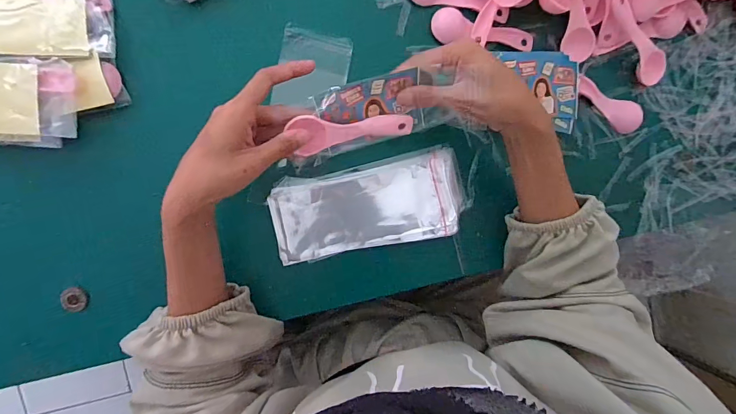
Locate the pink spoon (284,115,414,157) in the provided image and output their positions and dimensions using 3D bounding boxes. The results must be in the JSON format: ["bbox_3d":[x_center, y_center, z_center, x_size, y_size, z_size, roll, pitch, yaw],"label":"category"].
[{"bbox_3d":[-0.013,-0.065,0.324,0.107,0.019,0.028,-10,96,-16],"label":"pink spoon"}]

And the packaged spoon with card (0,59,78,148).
[{"bbox_3d":[-0.320,-0.088,0.318,0.117,0.017,0.070,-4,95,-7],"label":"packaged spoon with card"}]

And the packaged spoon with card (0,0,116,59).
[{"bbox_3d":[-0.292,-0.163,0.332,0.114,0.010,0.069,-10,79,-17],"label":"packaged spoon with card"}]

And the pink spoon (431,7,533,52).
[{"bbox_3d":[0.124,-0.190,0.400,0.112,0.017,0.033,2,94,-8],"label":"pink spoon"}]

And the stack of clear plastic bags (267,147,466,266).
[{"bbox_3d":[0.004,0.000,0.386,0.199,0.017,0.087,-12,96,-6],"label":"stack of clear plastic bags"}]

